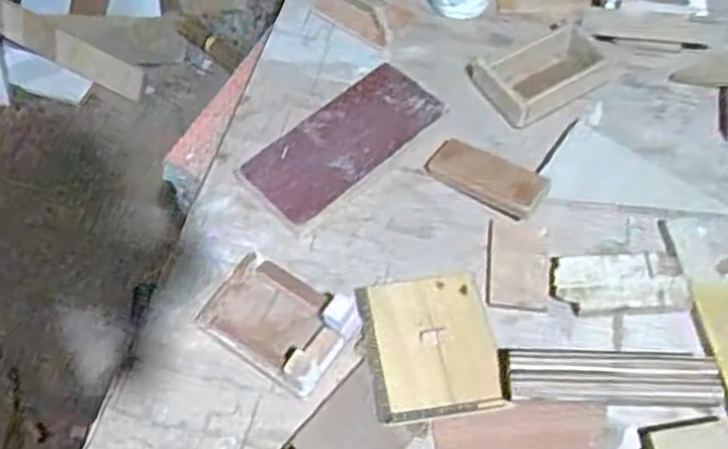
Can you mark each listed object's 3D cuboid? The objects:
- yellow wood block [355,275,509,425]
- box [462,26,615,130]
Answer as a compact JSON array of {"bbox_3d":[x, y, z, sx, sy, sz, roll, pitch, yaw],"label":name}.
[{"bbox_3d":[0.052,0.097,0.583,0.097,0.014,0.118,-8,56,-4],"label":"yellow wood block"},{"bbox_3d":[0.178,-0.154,0.727,0.121,0.027,0.083,-23,59,-14],"label":"box"}]

